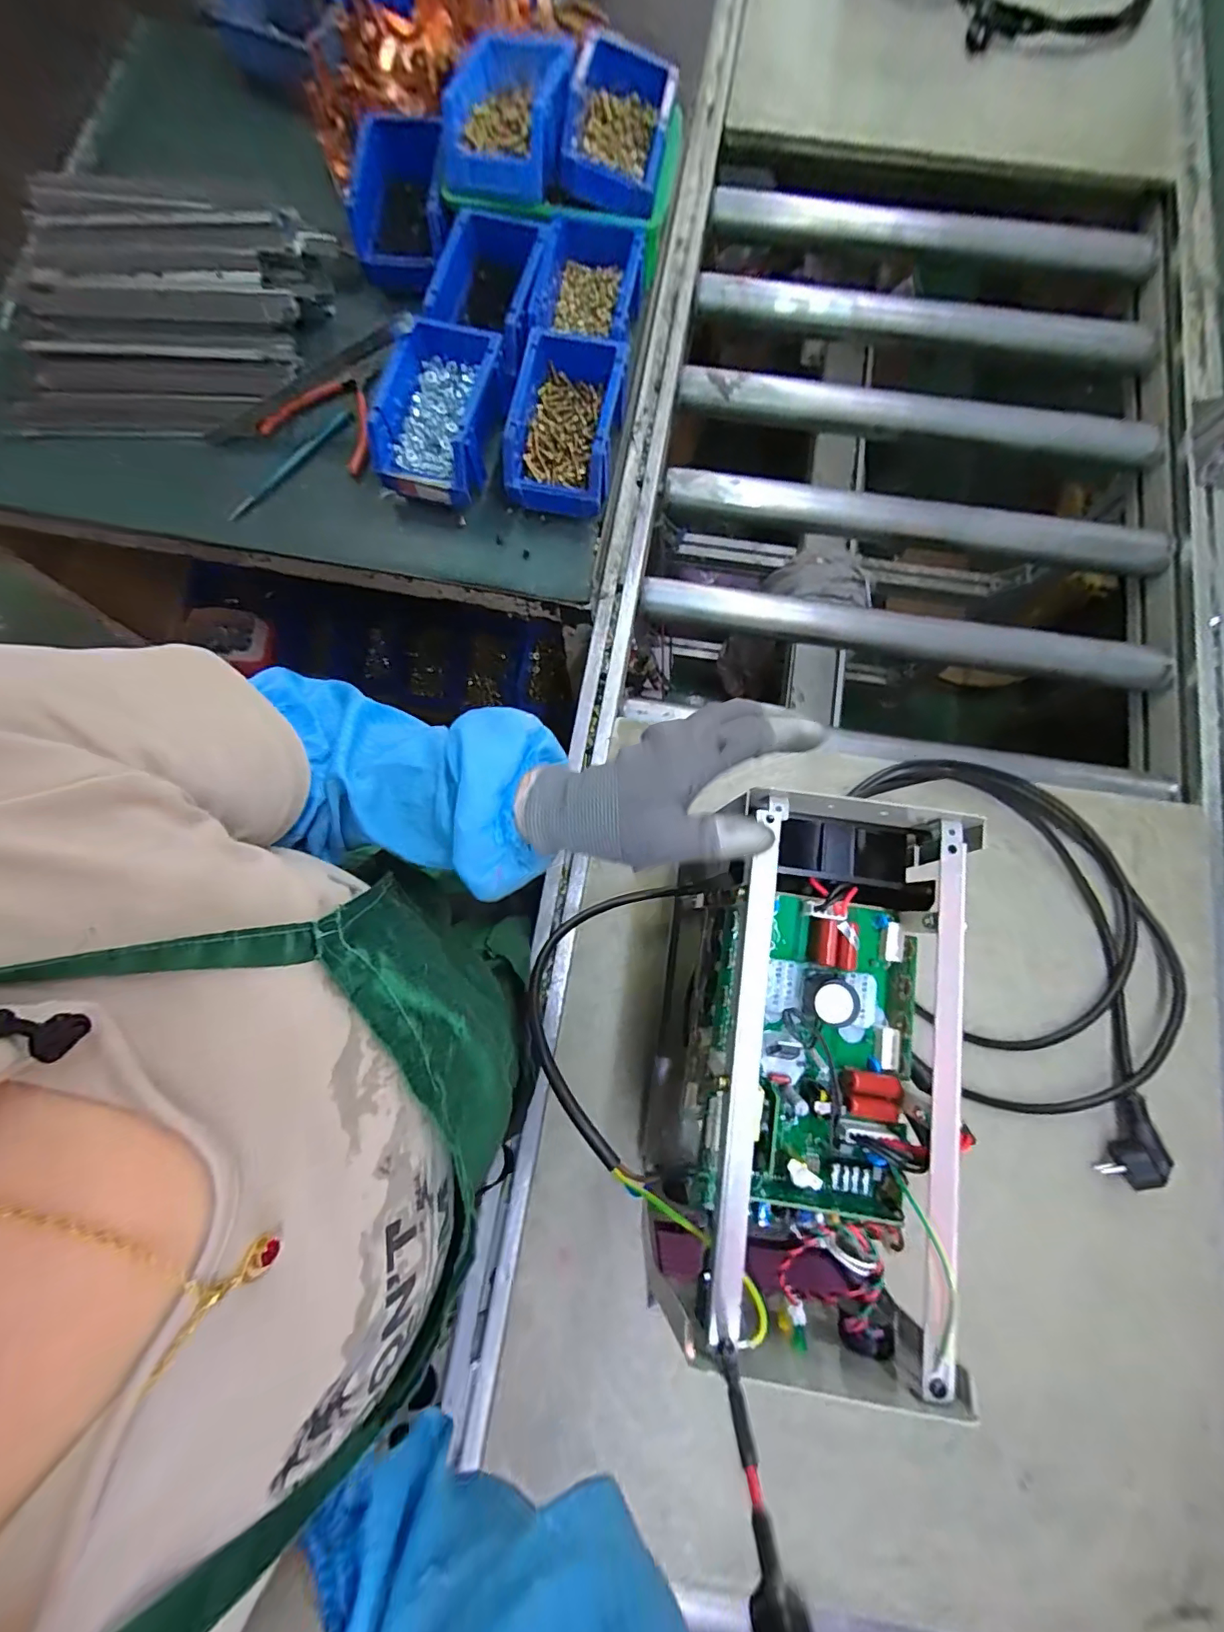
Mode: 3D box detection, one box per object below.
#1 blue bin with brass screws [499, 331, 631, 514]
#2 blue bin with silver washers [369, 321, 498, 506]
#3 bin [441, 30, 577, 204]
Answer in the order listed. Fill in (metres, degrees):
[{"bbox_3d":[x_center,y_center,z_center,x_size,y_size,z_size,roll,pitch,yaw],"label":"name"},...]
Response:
[{"bbox_3d":[-0.046,-0.417,0.565,0.107,0.077,0.172,12,79,1],"label":"blue bin with brass screws"},{"bbox_3d":[-0.186,-0.431,0.571,0.114,0.080,0.167,13,79,1],"label":"blue bin with silver washers"},{"bbox_3d":[-0.115,-0.736,0.560,0.148,0.069,0.127,-3,79,-2],"label":"bin"}]

